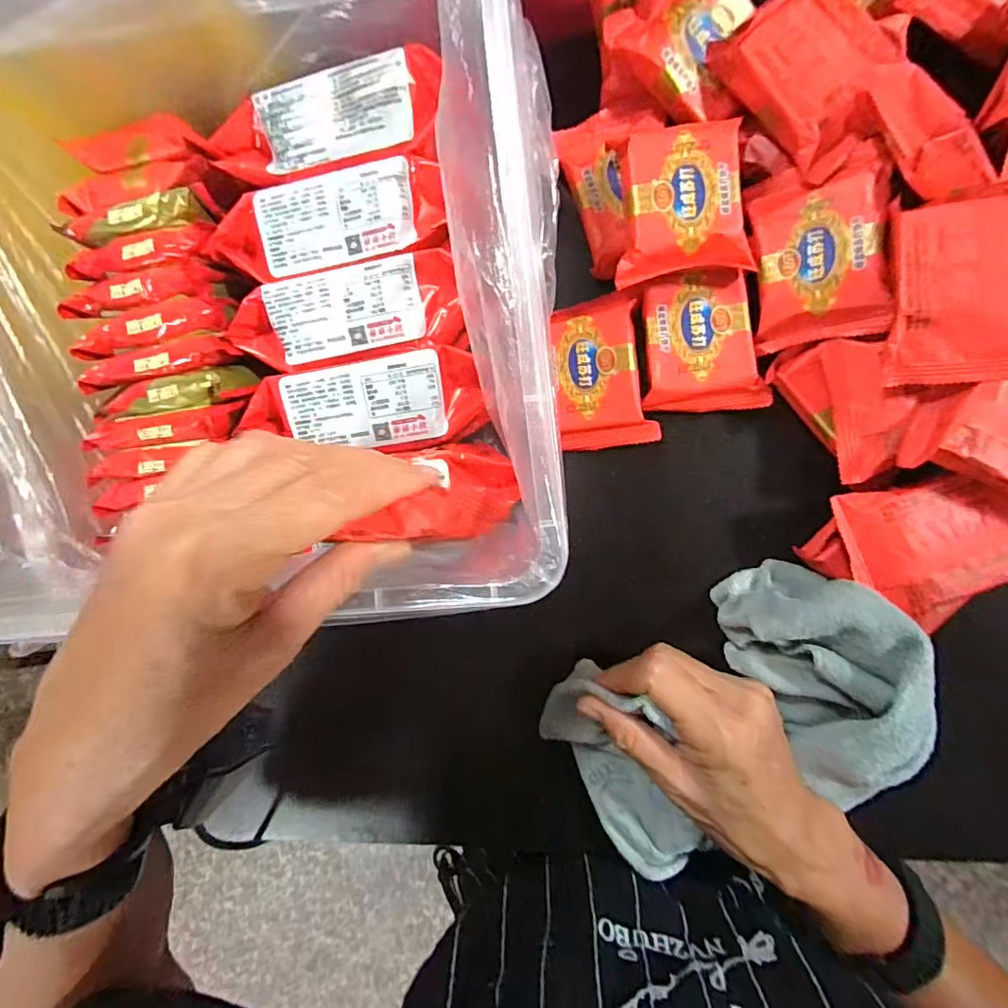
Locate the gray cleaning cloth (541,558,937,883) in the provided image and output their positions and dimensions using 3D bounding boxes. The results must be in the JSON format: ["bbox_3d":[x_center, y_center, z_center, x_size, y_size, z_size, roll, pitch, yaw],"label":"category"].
[{"bbox_3d":[0.123,0.123,0.285,0.188,0.054,0.132,-28,87,9],"label":"gray cleaning cloth"}]

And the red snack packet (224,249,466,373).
[{"bbox_3d":[-0.088,-0.101,0.292,0.129,0.026,0.044,-7,91,10],"label":"red snack packet"}]

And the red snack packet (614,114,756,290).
[{"bbox_3d":[0.095,-0.159,0.284,0.065,0.019,0.074,-1,91,9],"label":"red snack packet"}]

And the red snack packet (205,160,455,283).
[{"bbox_3d":[-0.096,-0.150,0.294,0.132,0.026,0.047,-5,91,10],"label":"red snack packet"}]

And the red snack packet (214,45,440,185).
[{"bbox_3d":[-0.096,-0.203,0.288,0.129,0.021,0.053,-1,92,9],"label":"red snack packet"}]

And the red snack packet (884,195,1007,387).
[{"bbox_3d":[0.208,-0.095,0.234,0.062,0.014,0.079,2,94,27],"label":"red snack packet"}]

